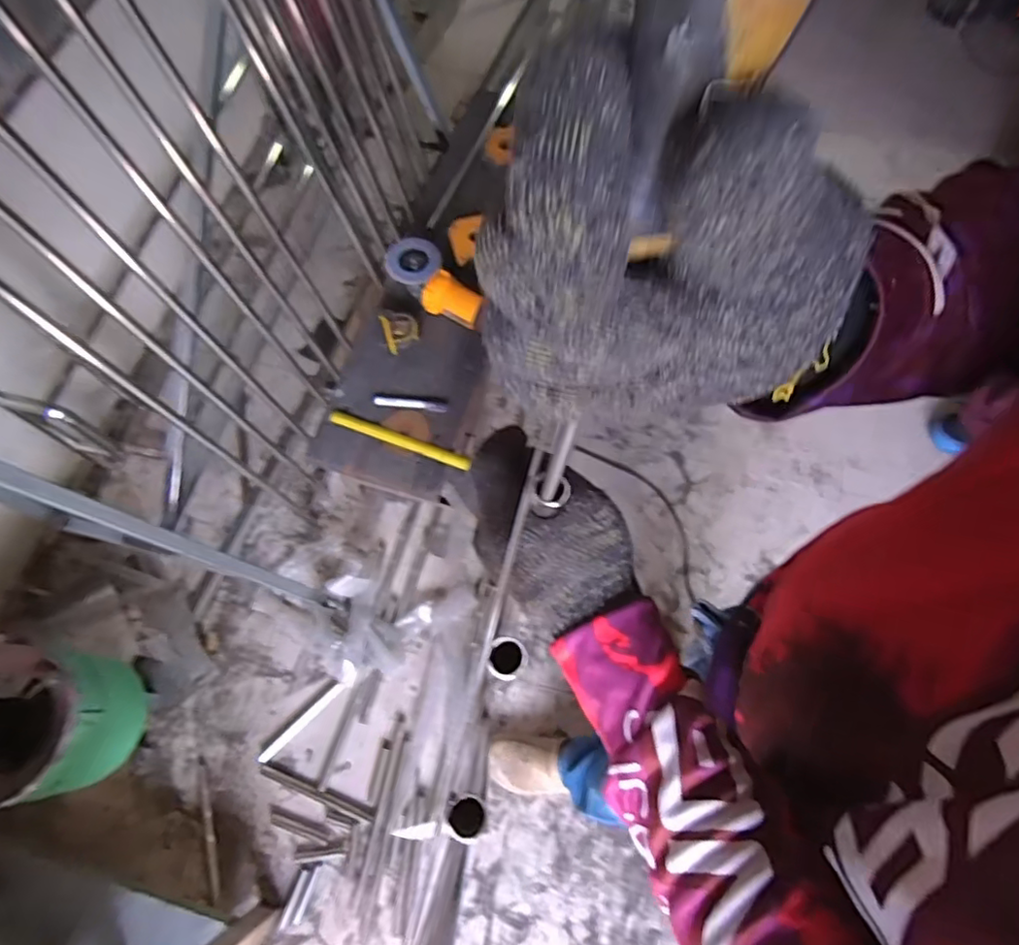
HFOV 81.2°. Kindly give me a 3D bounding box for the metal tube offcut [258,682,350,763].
[{"bbox_3d":[-0.426,0.509,1.225,0.217,0.022,0.026,-41,74,-11],"label":"metal tube offcut"}]

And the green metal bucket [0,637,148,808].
[{"bbox_3d":[-0.774,0.413,0.976,0.236,0.178,0.237,3,69,3],"label":"green metal bucket"}]

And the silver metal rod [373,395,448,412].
[{"bbox_3d":[-0.175,-0.121,1.048,0.126,0.017,0.017,4,71,4],"label":"silver metal rod"}]

